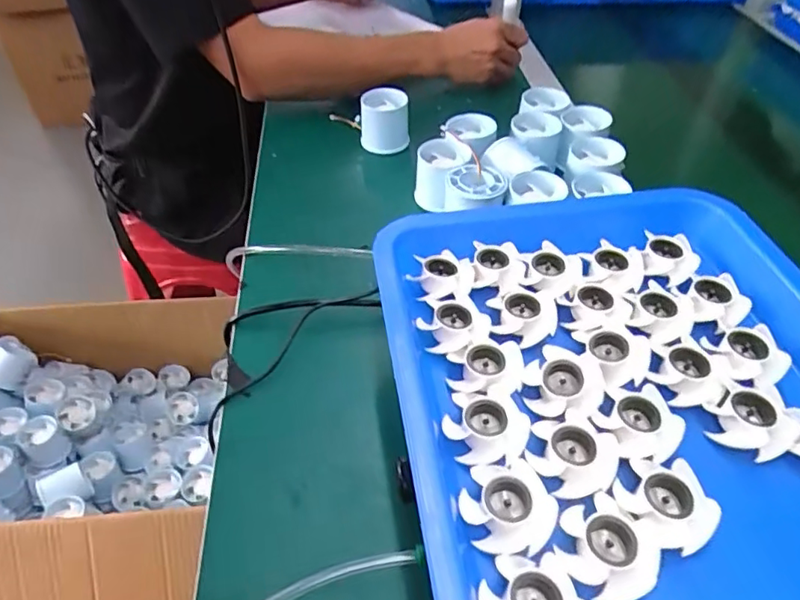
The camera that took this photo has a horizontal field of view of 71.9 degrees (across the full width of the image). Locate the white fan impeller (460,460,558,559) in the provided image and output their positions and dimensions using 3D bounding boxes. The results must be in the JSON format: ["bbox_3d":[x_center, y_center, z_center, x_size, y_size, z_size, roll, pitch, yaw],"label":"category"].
[{"bbox_3d":[0.051,0.100,0.263,0.040,0.015,0.042,0,46,-1],"label":"white fan impeller"}]

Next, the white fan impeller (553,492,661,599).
[{"bbox_3d":[0.093,0.113,0.250,0.036,0.018,0.042,-24,51,-22],"label":"white fan impeller"}]

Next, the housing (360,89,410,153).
[{"bbox_3d":[-0.018,-0.200,0.622,0.054,0.054,0.054,-1,46,-2],"label":"housing"}]

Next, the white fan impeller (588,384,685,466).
[{"bbox_3d":[0.126,0.066,0.293,0.041,0.011,0.041,-27,52,-24],"label":"white fan impeller"}]

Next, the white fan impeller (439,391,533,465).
[{"bbox_3d":[0.046,0.068,0.293,0.043,0.012,0.037,-2,46,-3],"label":"white fan impeller"}]

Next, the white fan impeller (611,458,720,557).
[{"bbox_3d":[0.125,0.097,0.263,0.042,0.015,0.043,0,46,-1],"label":"white fan impeller"}]

